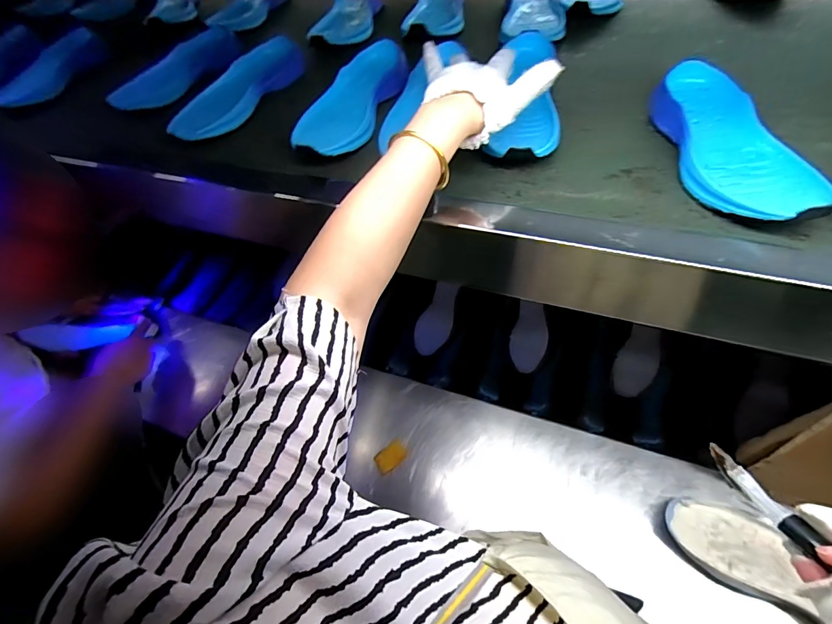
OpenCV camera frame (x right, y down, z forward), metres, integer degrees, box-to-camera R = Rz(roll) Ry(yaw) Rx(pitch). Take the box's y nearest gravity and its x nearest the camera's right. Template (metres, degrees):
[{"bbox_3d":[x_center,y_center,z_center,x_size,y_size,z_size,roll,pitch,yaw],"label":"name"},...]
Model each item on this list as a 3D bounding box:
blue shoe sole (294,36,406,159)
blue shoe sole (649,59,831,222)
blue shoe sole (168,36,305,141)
[{"bbox_3d":[-0.079,-0.277,0.547,0.088,0.040,0.245,17,58,14],"label":"blue shoe sole"},{"bbox_3d":[0.306,-0.164,0.405,0.089,0.039,0.227,0,56,2],"label":"blue shoe sole"},{"bbox_3d":[-0.260,-0.326,0.607,0.077,0.038,0.256,18,59,14],"label":"blue shoe sole"}]

